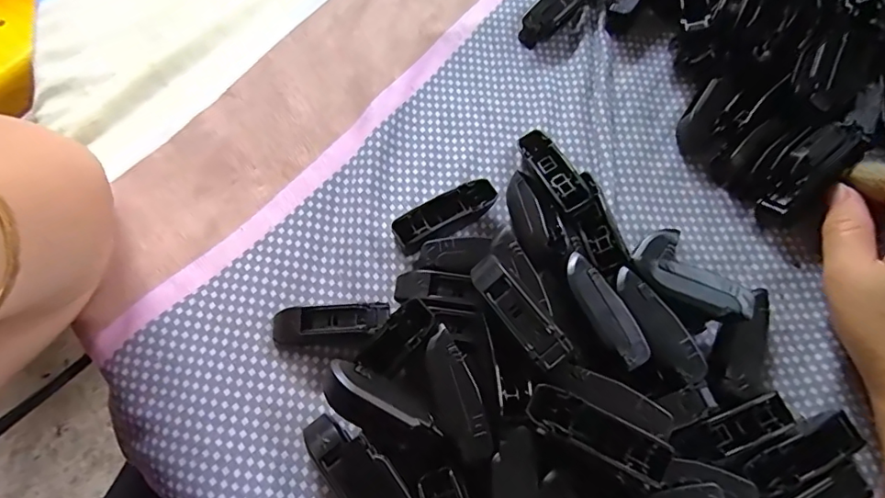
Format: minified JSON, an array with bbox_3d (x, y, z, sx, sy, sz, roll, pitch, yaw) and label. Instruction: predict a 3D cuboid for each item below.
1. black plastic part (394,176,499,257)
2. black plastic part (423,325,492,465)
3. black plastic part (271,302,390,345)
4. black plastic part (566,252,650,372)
[{"bbox_3d":[0.002,-0.016,0.265,0.055,0.017,0.019,-30,73,-12],"label":"black plastic part"},{"bbox_3d":[0.005,0.059,0.210,0.017,0.007,0.052,-22,72,-9],"label":"black plastic part"},{"bbox_3d":[-0.053,0.035,0.245,0.055,0.014,0.015,-3,70,-3],"label":"black plastic part"},{"bbox_3d":[0.070,0.027,0.227,0.017,0.011,0.053,-25,72,-10],"label":"black plastic part"}]

